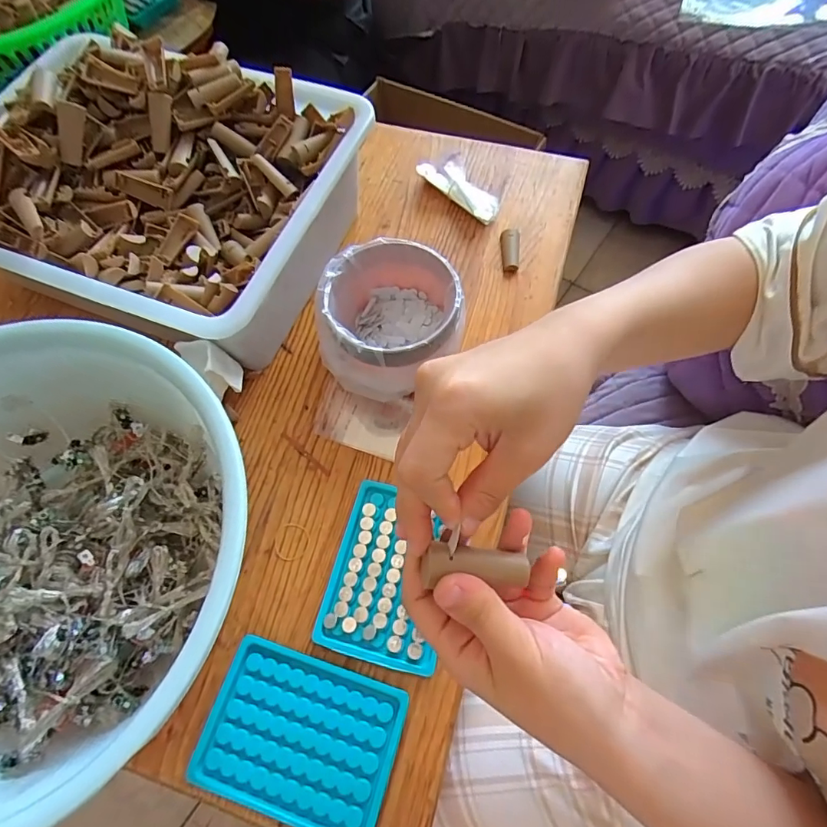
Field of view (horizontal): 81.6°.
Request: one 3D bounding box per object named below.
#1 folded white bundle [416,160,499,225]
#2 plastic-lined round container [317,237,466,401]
[{"bbox_3d":[0.054,-0.254,0.540,0.101,0.026,0.036,38,72,17],"label":"folded white bundle"},{"bbox_3d":[-0.018,-0.081,0.437,0.117,0.085,0.119,-1,65,2],"label":"plastic-lined round container"}]

